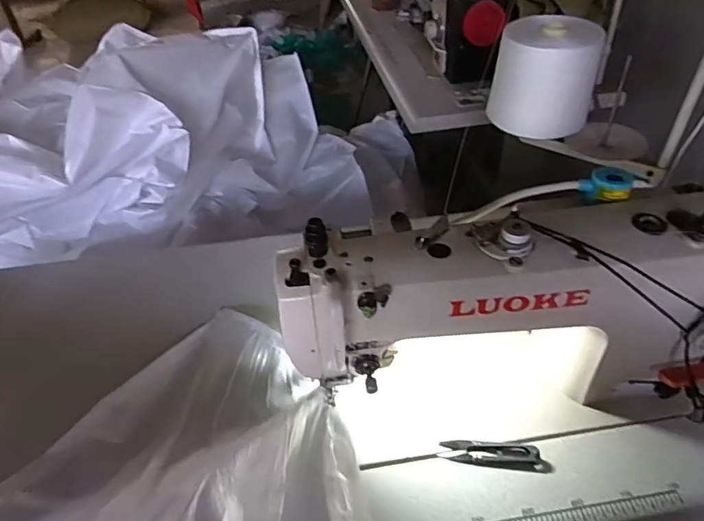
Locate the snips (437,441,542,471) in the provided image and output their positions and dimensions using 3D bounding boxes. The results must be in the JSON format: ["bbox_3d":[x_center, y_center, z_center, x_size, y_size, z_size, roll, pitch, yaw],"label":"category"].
[{"bbox_3d":[0.147,0.203,0.516,0.102,0.007,0.025,3,43,7],"label":"snips"}]

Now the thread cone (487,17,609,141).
[{"bbox_3d":[0.324,-0.313,0.827,0.160,0.159,0.143,11,44,16],"label":"thread cone"}]

